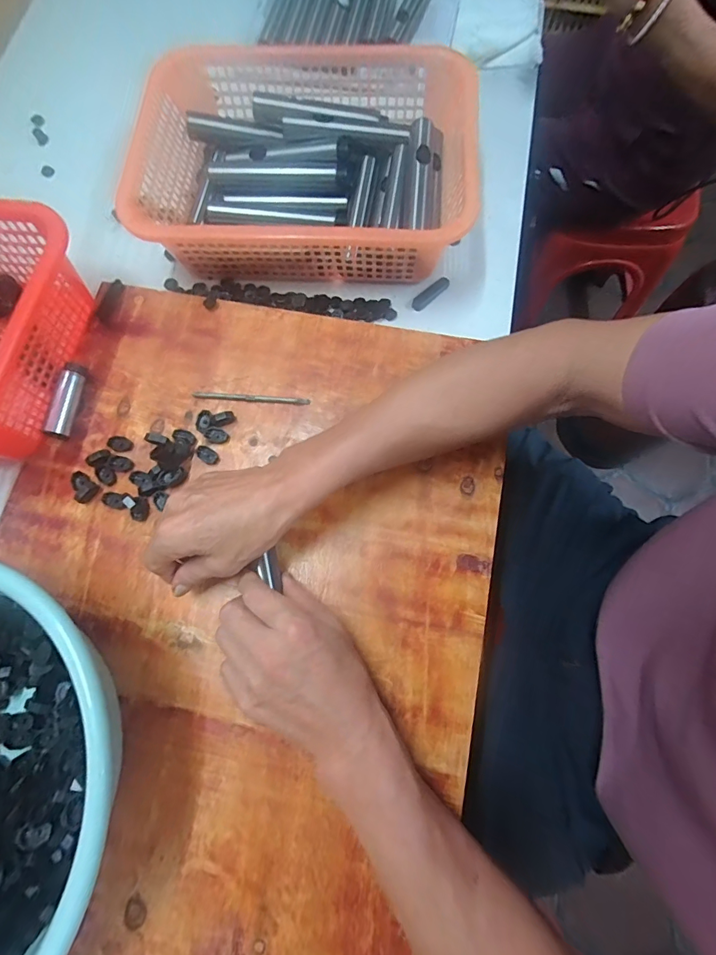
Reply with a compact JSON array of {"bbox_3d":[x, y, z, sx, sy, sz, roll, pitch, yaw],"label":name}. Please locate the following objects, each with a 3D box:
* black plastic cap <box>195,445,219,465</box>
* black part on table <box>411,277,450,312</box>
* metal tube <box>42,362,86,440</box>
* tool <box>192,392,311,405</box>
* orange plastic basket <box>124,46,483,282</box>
[{"bbox_3d":[-0.145,-0.022,0.396,0.020,0.006,0.014,30,76,9],"label":"black plastic cap"},{"bbox_3d":[0.080,-0.200,0.444,0.050,0.007,0.014,-44,78,-11],"label":"black part on table"},{"bbox_3d":[-0.287,-0.075,0.406,0.023,0.021,0.077,7,74,2],"label":"metal tube"},{"bbox_3d":[-0.106,-0.079,0.408,0.116,0.006,0.006,5,74,2],"label":"tool"},{"bbox_3d":[-0.053,-0.329,0.441,0.329,0.088,0.252,5,74,2],"label":"orange plastic basket"}]

